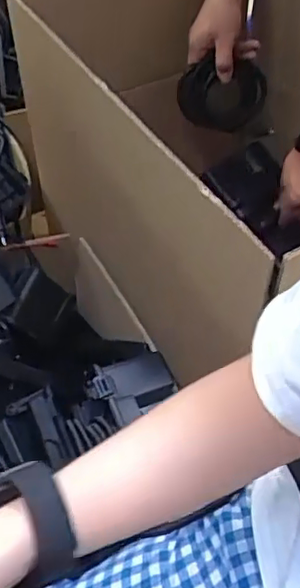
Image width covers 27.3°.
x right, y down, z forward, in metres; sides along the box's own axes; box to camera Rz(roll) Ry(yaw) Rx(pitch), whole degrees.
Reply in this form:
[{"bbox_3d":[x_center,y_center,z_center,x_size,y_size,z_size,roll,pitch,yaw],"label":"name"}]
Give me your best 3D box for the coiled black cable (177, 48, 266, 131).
[{"bbox_3d":[0.115,-0.323,0.994,0.147,0.112,0.030,11,26,-25],"label":"coiled black cable"}]

